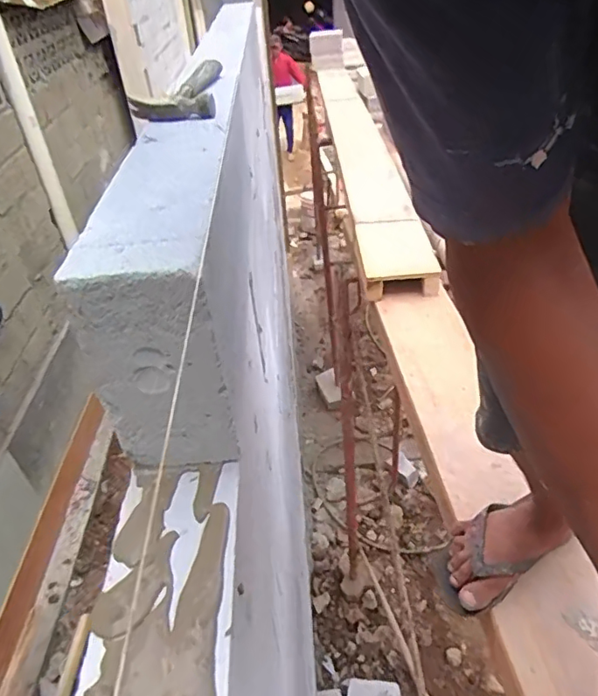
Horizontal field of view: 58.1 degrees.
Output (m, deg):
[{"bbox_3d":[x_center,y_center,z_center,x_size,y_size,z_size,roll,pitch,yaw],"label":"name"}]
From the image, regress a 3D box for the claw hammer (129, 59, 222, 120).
[{"bbox_3d":[-0.159,-0.338,0.706,0.100,0.028,0.208,-7,37,-2],"label":"claw hammer"}]

